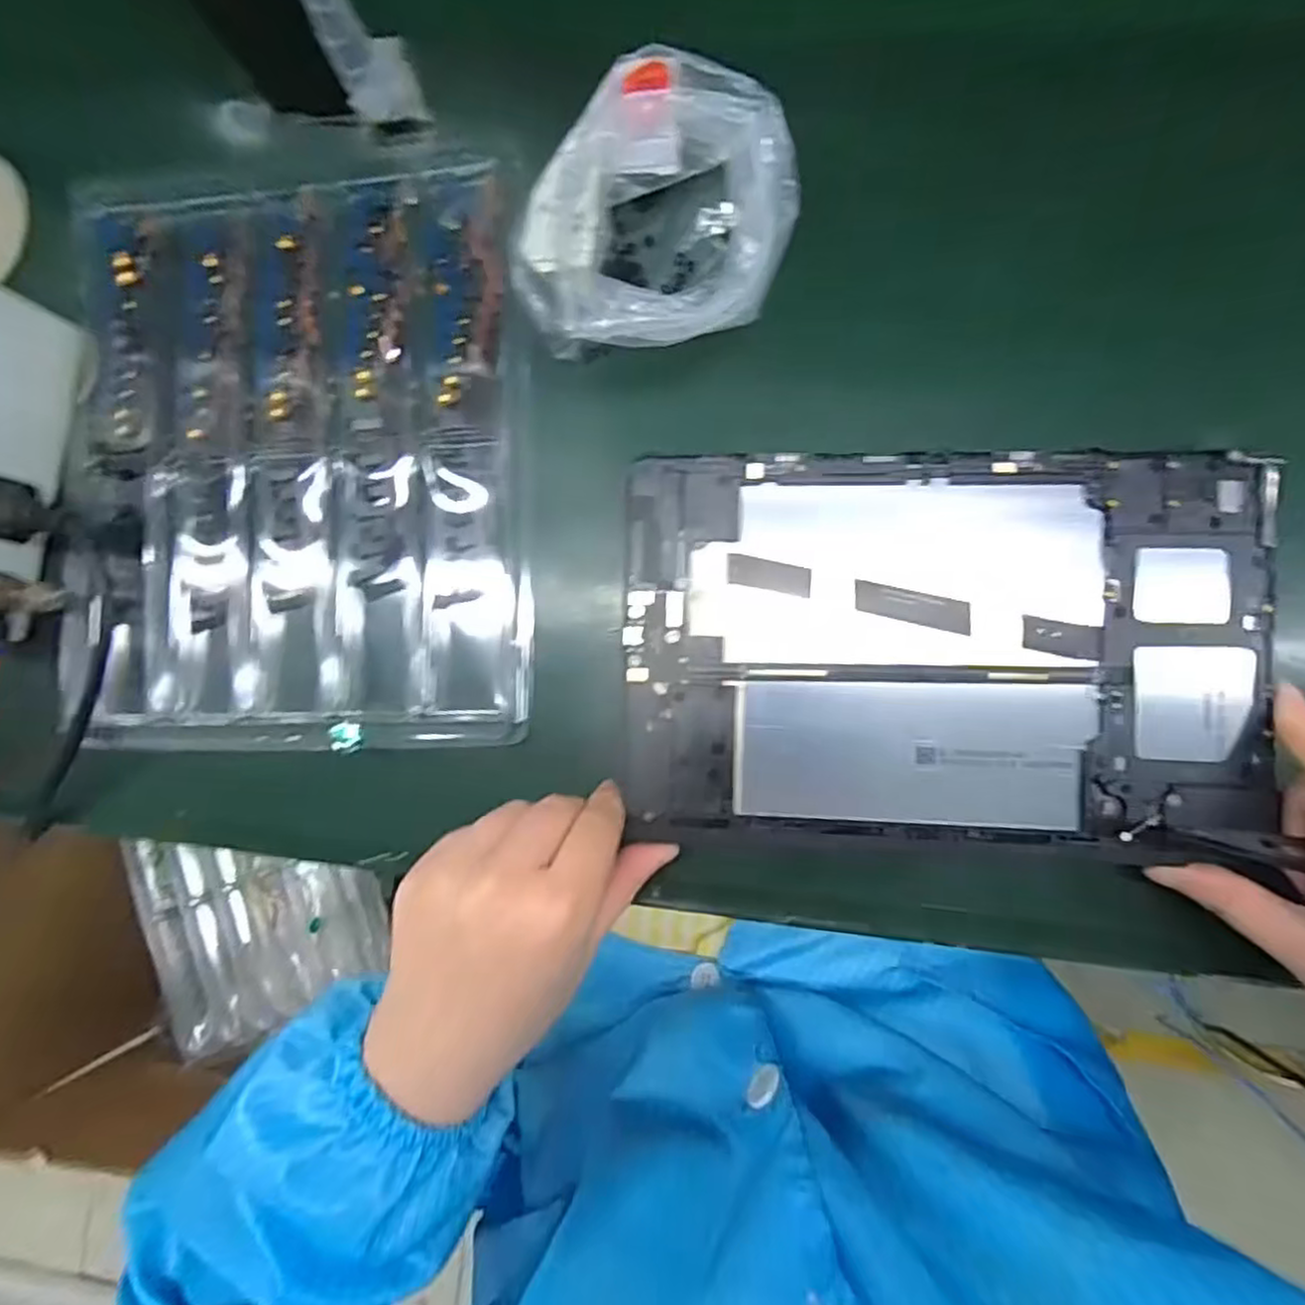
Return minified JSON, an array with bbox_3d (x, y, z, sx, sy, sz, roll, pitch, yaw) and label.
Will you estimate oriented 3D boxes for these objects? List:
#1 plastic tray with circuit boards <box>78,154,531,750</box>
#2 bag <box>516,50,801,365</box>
[{"bbox_3d":[-0.166,-0.094,0.324,0.212,0.016,0.271,-1,86,5],"label":"plastic tray with circuit boards"},{"bbox_3d":[0.003,-0.173,0.290,0.121,0.050,0.099,-38,83,2],"label":"bag"}]

